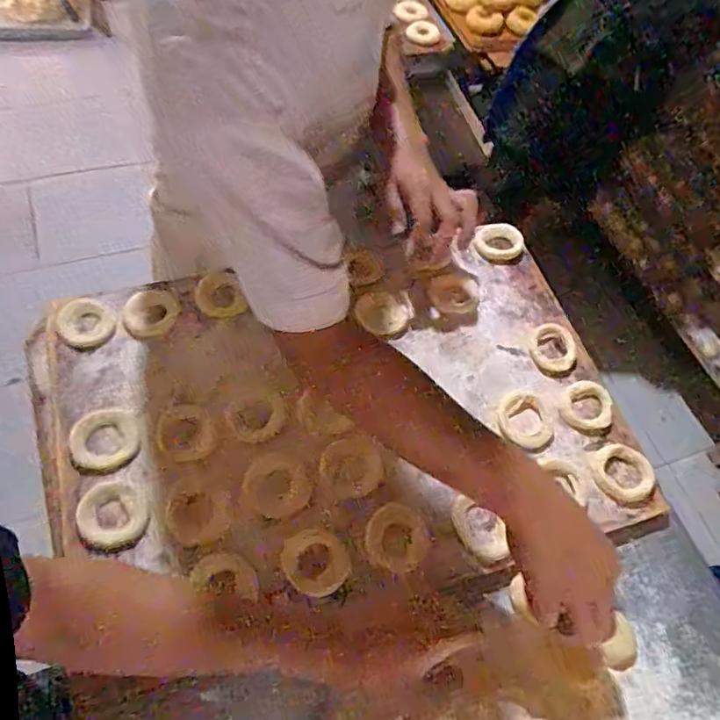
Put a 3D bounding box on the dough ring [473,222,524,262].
[{"bbox_3d":[0.190,-0.162,0.793,0.066,0.015,0.063,3,59,-5],"label":"dough ring"}]

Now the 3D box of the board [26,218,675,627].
[{"bbox_3d":[-0.015,0.056,0.652,0.609,0.040,0.430,-15,64,-17],"label":"board"}]

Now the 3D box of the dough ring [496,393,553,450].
[{"bbox_3d":[0.189,0.068,0.667,0.061,0.009,0.068,11,58,-1],"label":"dough ring"}]

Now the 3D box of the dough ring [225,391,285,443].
[{"bbox_3d":[-0.111,0.060,0.621,0.060,0.007,0.055,3,59,-5],"label":"dough ring"}]

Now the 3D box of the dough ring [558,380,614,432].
[{"bbox_3d":[0.266,0.055,0.684,0.058,0.013,0.057,3,59,-5],"label":"dough ring"}]

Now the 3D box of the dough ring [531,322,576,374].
[{"bbox_3d":[0.241,-0.015,0.721,0.055,0.008,0.067,11,58,-1],"label":"dough ring"}]

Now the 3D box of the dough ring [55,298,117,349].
[{"bbox_3d":[-0.308,-0.043,0.655,0.062,0.008,0.060,3,59,-5],"label":"dough ring"}]

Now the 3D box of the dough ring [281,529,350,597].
[{"bbox_3d":[-0.043,0.197,0.568,0.062,0.013,0.062,3,59,-5],"label":"dough ring"}]

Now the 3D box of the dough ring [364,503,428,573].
[{"bbox_3d":[0.038,0.180,0.592,0.060,0.009,0.062,3,59,-5],"label":"dough ring"}]

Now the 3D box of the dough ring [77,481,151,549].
[{"bbox_3d":[-0.237,0.150,0.560,0.060,0.020,0.060,3,59,-5],"label":"dough ring"}]

